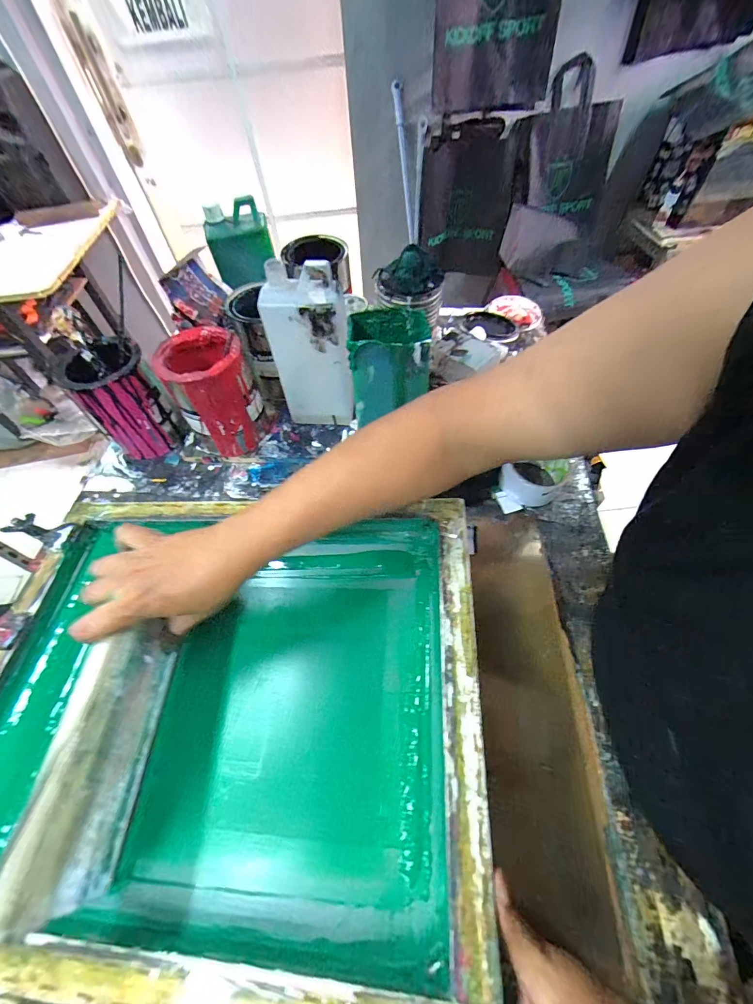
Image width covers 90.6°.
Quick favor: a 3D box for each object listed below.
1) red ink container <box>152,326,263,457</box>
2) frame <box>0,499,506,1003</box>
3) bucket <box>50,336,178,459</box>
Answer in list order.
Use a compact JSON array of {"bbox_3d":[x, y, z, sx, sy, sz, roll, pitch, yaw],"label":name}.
[{"bbox_3d":[-0.224,-0.150,0.536,0.107,0.156,0.114,-15,58,-7],"label":"red ink container"},{"bbox_3d":[-0.187,0.166,0.392,0.564,0.056,0.431,-3,54,11],"label":"frame"},{"bbox_3d":[-0.365,-0.145,0.548,0.097,0.147,0.096,-1,57,2],"label":"bucket"}]

